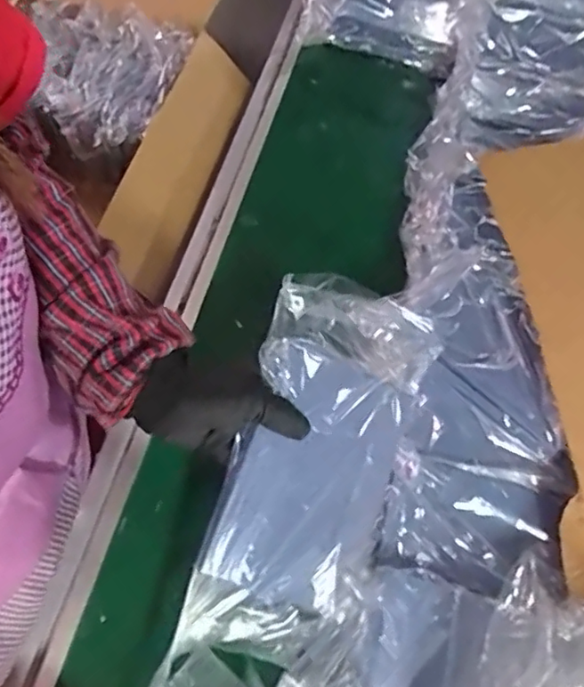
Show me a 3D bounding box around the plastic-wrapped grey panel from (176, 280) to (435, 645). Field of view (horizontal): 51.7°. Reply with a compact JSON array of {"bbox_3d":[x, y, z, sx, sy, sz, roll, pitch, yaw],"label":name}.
[{"bbox_3d":[0.014,0.097,0.495,0.150,0.041,0.298,26,81,-17],"label":"plastic-wrapped grey panel"}]

